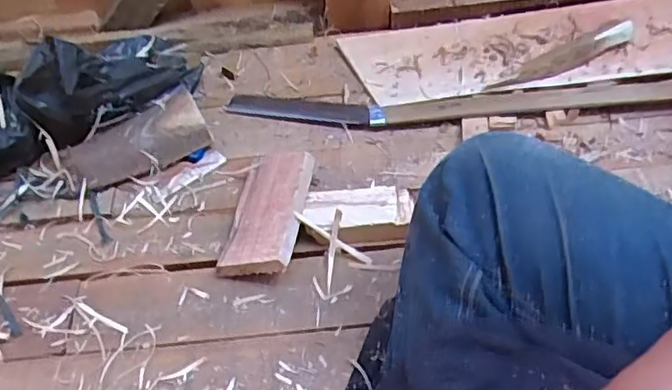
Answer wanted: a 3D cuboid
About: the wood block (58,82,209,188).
[{"bbox_3d":[-0.244,-0.060,0.744,0.173,0.041,0.082,-26,53,-16],"label":"wood block"}]

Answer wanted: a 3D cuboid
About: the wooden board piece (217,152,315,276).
[{"bbox_3d":[-0.073,0.017,0.655,0.087,0.023,0.141,-9,53,28],"label":"wooden board piece"}]

